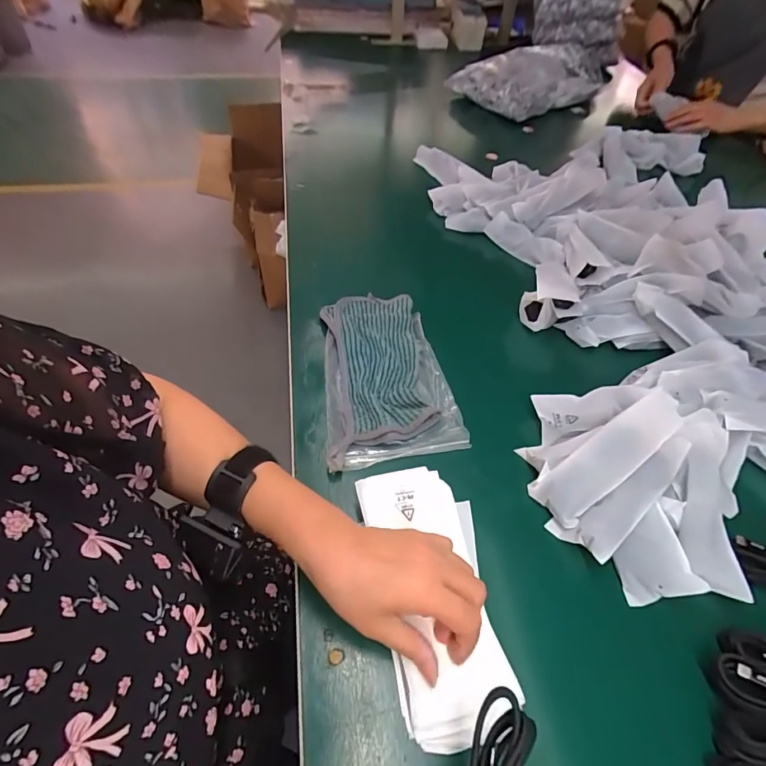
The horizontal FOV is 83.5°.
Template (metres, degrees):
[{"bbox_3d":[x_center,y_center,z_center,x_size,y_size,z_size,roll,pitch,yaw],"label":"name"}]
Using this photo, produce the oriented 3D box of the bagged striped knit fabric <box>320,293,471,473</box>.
[{"bbox_3d":[-0.005,-0.018,0.497,0.140,0.022,0.234,-8,53,-11],"label":"bagged striped knit fabric"}]

